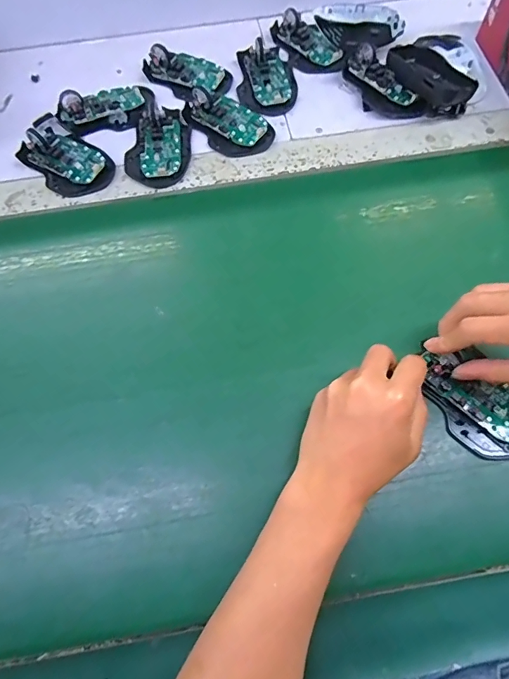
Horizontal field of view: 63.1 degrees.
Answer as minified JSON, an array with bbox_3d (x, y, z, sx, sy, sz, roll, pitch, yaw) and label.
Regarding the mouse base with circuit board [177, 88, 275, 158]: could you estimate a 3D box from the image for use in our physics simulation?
[{"bbox_3d":[-0.031,-0.258,0.484,0.064,0.026,0.106,-38,71,-14],"label":"mouse base with circuit board"}]

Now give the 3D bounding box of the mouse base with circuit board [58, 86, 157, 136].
[{"bbox_3d":[-0.179,-0.289,0.500,0.108,0.034,0.068,-5,66,0],"label":"mouse base with circuit board"}]

